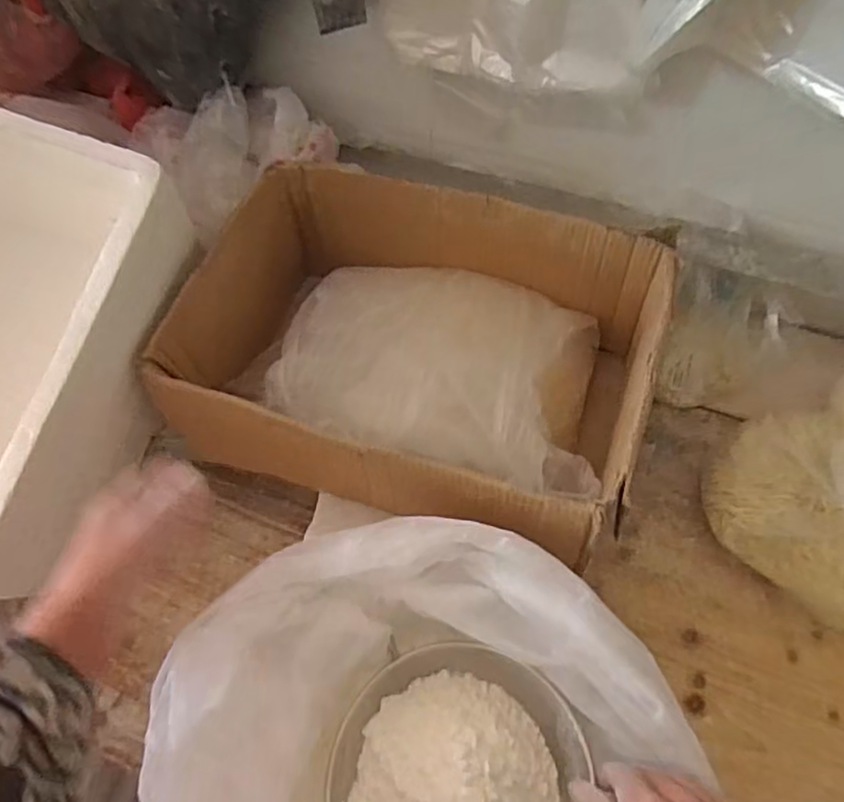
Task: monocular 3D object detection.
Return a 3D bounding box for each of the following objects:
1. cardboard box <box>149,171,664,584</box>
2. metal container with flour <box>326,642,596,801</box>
[{"bbox_3d":[0.006,-0.046,0.781,0.515,0.195,0.351,16,62,13],"label":"cardboard box"},{"bbox_3d":[0.026,0.302,0.531,0.195,0.069,0.204,-2,59,3],"label":"metal container with flour"}]

